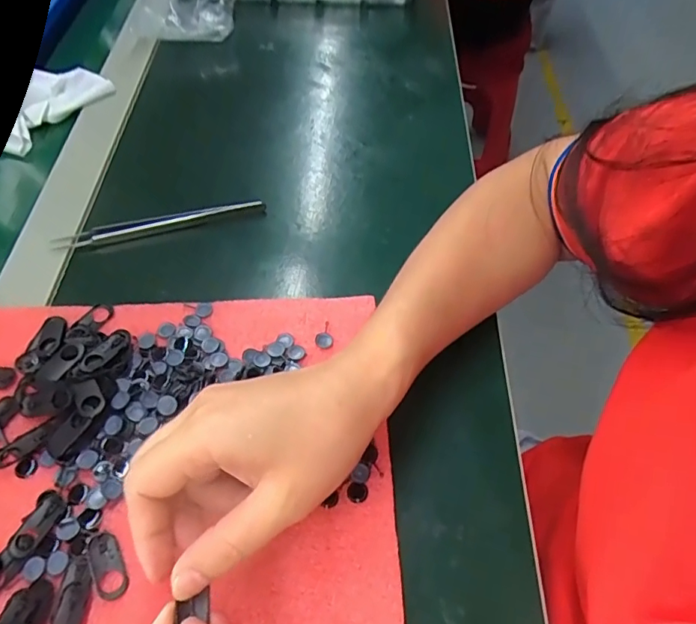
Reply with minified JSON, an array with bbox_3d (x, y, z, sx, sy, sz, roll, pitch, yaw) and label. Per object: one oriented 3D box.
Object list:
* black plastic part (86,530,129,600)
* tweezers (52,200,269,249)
[{"bbox_3d":[-0.118,0.123,0.250,0.014,0.004,0.032,-24,60,-15],"label":"black plastic part"},{"bbox_3d":[-0.138,-0.065,0.380,0.148,0.011,0.012,-13,58,-9],"label":"tweezers"}]

